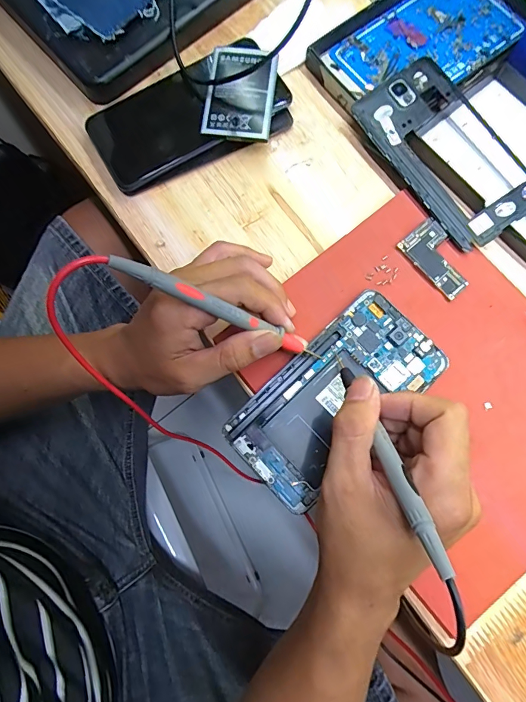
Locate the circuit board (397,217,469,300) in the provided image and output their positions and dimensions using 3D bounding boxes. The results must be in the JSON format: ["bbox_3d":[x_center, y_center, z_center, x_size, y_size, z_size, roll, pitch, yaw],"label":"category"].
[{"bbox_3d":[0.129,-0.068,0.292,0.033,0.004,0.056,-39,80,-6],"label":"circuit board"}]

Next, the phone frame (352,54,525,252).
[{"bbox_3d":[0.138,-0.150,0.301,0.075,0.009,0.145,-34,82,1],"label":"phone frame"}]

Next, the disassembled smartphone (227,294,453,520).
[{"bbox_3d":[0.050,0.030,0.273,0.147,0.008,0.075,-43,80,-5],"label":"disassembled smartphone"}]

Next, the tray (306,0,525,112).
[{"bbox_3d":[0.137,-0.258,0.333,0.180,0.014,0.108,-37,80,-6],"label":"tray"}]

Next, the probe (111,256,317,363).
[{"bbox_3d":[-0.019,-0.021,0.234,0.145,0.012,0.009,23,76,-33],"label":"probe"}]

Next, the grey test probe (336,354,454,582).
[{"bbox_3d":[0.061,0.046,0.217,0.010,0.009,0.148,-11,34,-1],"label":"grey test probe"}]

